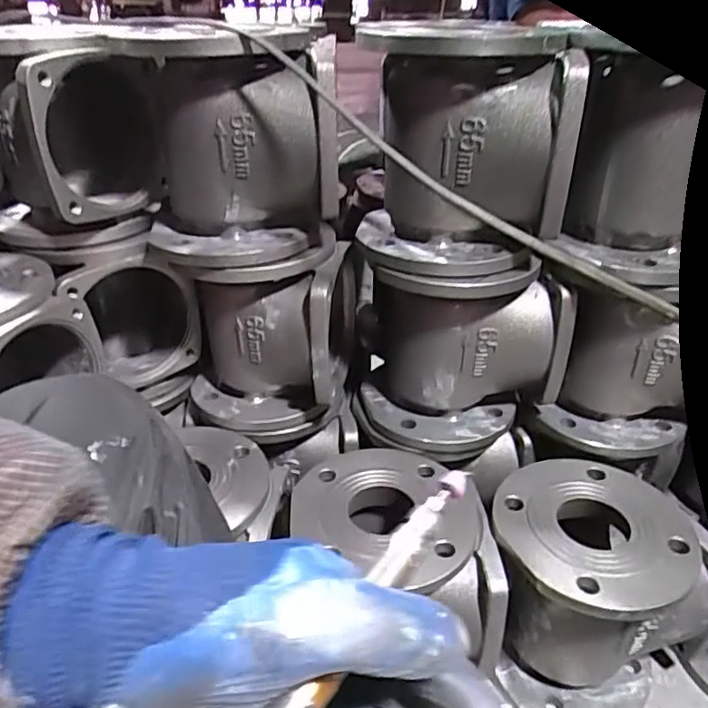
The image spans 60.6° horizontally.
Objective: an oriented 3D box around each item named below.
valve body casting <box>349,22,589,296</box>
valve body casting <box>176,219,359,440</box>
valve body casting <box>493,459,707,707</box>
[{"bbox_3d":[0.086,-0.177,0.552,0.152,0.208,0.175,-8,32,-11],"label":"valve body casting"},{"bbox_3d":[-0.095,-0.030,0.686,0.183,0.211,0.152,0,32,2],"label":"valve body casting"},{"bbox_3d":[0.219,0.236,0.600,0.158,0.202,0.168,-1,32,1],"label":"valve body casting"}]

